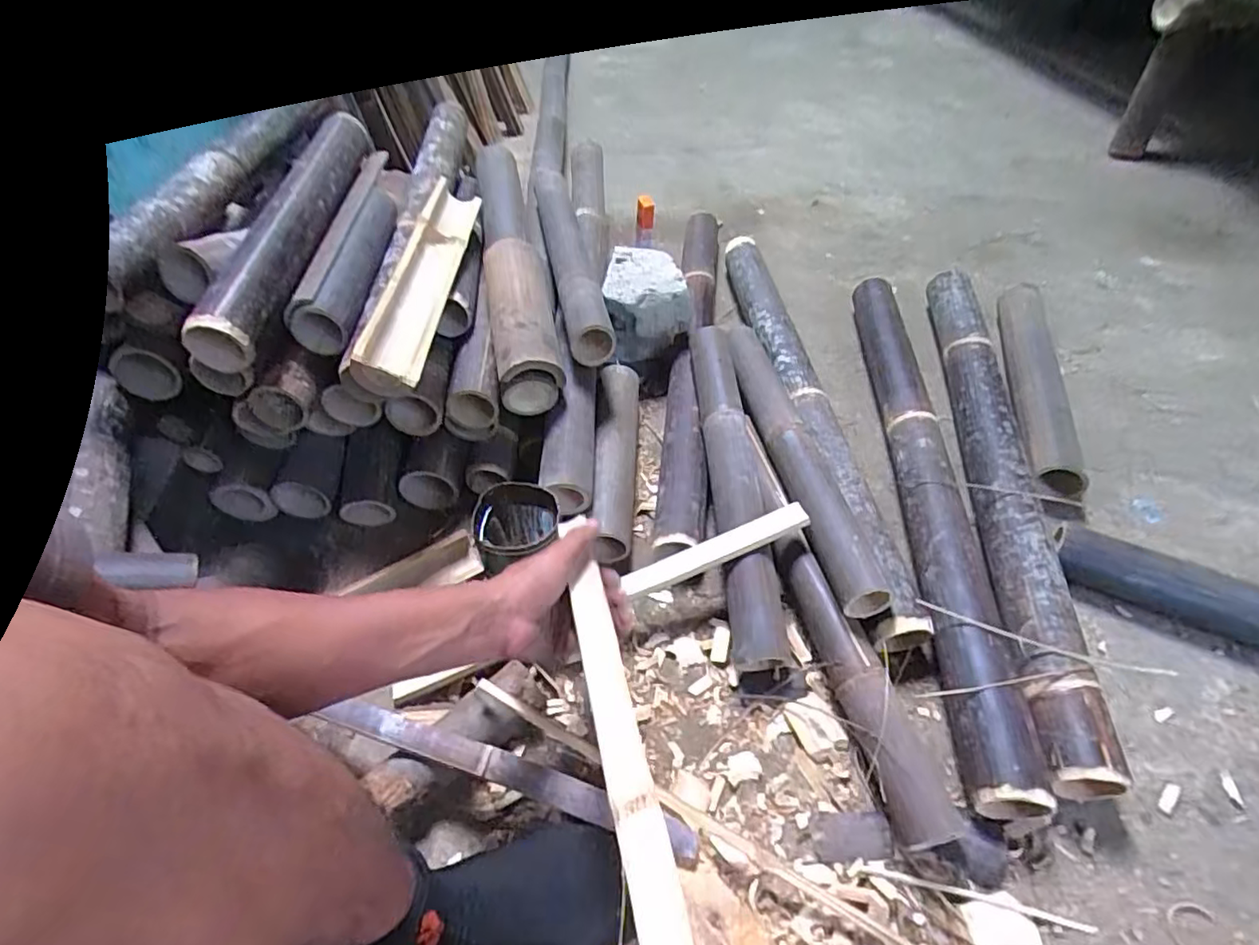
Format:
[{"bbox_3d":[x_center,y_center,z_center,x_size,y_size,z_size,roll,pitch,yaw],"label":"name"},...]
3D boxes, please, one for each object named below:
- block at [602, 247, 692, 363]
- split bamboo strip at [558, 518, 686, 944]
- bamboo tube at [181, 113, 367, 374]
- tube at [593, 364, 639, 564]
[{"bbox_3d":[0.033,-0.274,0.976,0.131,0.118,0.175,0,50,6],"label":"block"},{"bbox_3d":[0.001,0.202,0.374,0.028,0.015,0.410,-13,35,-5],"label":"split bamboo strip"},{"bbox_3d":[-0.392,-0.301,0.714,0.053,0.065,0.476,-4,50,3],"label":"bamboo tube"},{"bbox_3d":[-0.021,-0.035,0.843,0.061,0.060,0.330,-2,50,5],"label":"tube"}]

